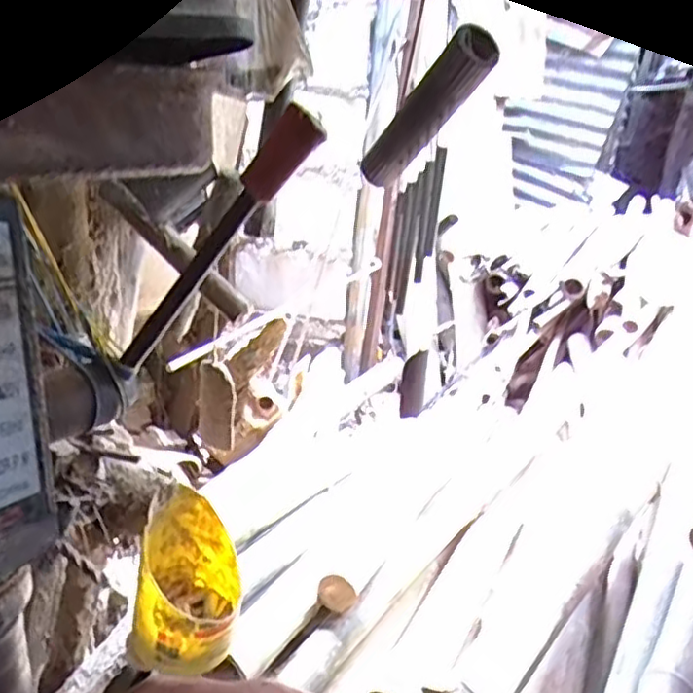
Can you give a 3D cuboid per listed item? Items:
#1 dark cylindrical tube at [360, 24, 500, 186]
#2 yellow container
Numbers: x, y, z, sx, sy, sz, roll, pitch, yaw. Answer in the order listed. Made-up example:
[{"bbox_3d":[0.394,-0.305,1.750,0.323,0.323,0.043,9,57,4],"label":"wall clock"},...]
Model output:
[{"bbox_3d":[0.066,-0.194,0.564,0.028,0.037,0.184,-5,-19,-31],"label":"dark cylindrical tube"},{"bbox_3d":[-0.139,0.206,0.601,0.083,0.132,0.105,4,18,-6],"label":"yellow container"}]

